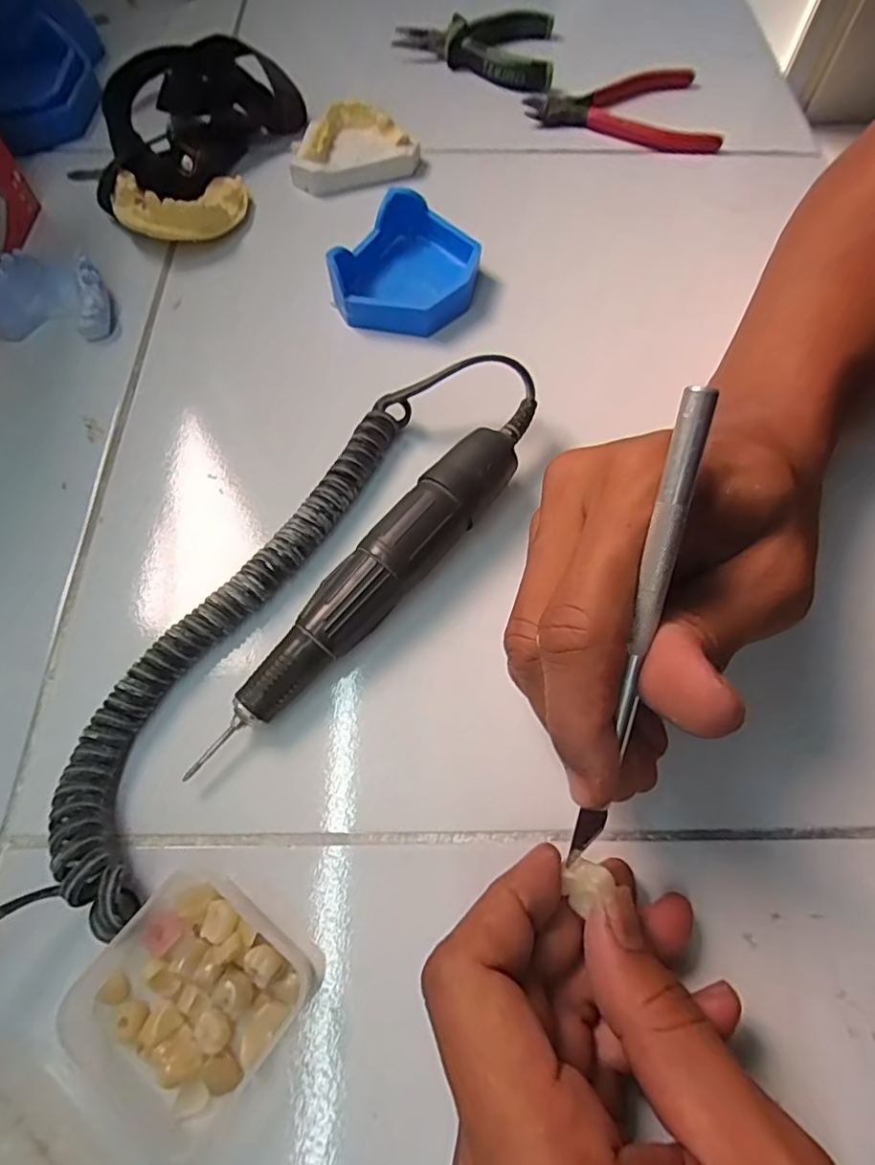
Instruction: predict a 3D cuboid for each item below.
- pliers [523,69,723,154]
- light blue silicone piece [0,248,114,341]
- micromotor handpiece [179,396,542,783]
[{"bbox_3d":[0.121,-0.320,0.399,0.118,0.020,0.086,-3,64,-2],"label":"pliers"},{"bbox_3d":[-0.195,-0.145,0.296,0.056,0.022,0.039,-3,64,-2],"label":"light blue silicone piece"},{"bbox_3d":[-0.020,-0.007,0.227,0.027,0.023,0.181,36,69,16],"label":"micromotor handpiece"}]

